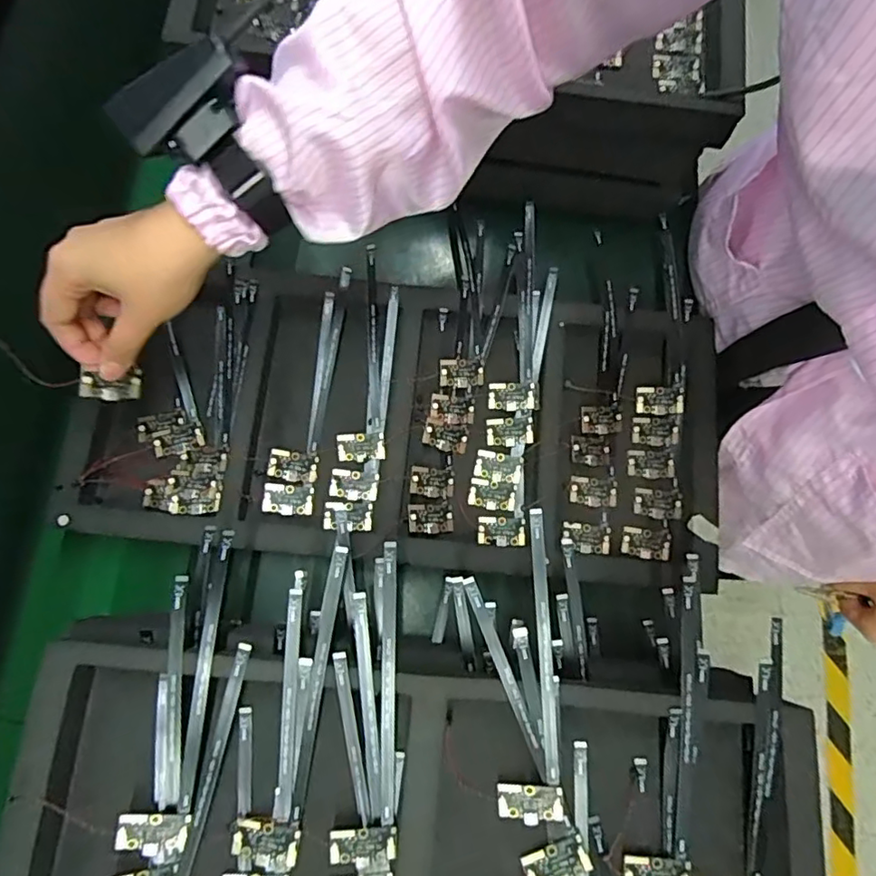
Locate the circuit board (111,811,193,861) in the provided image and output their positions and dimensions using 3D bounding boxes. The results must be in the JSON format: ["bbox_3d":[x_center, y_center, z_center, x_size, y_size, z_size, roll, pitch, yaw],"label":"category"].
[{"bbox_3d":[-0.154,0.215,0.312,0.036,0.004,0.024,7,90,-16],"label":"circuit board"}]

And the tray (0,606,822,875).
[{"bbox_3d":[-0.012,0.264,0.305,0.430,0.050,0.339,2,75,1],"label":"tray"}]

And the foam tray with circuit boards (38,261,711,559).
[{"bbox_3d":[-0.027,-0.037,0.452,0.481,0.039,0.258,2,75,1],"label":"foam tray with circuit boards"}]

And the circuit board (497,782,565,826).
[{"bbox_3d":[0.053,0.210,0.332,0.037,0.004,0.023,-6,91,4],"label":"circuit board"}]

